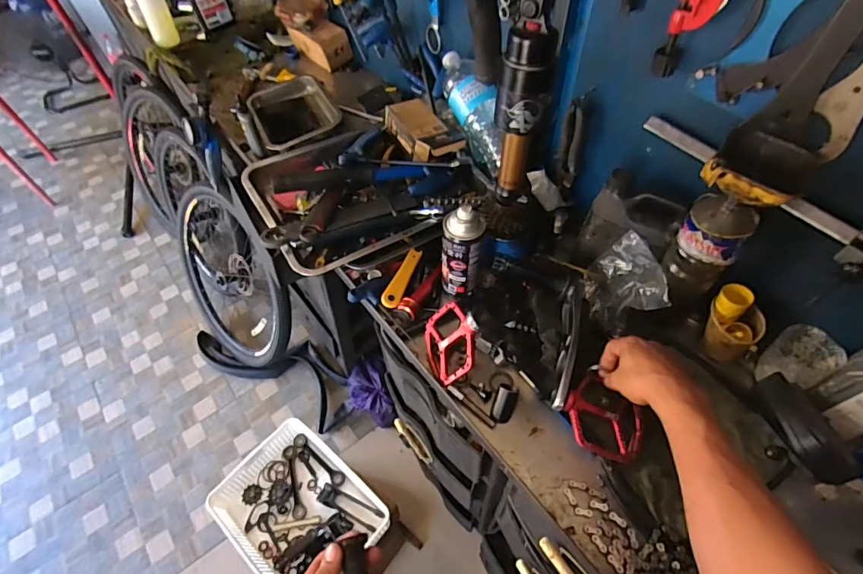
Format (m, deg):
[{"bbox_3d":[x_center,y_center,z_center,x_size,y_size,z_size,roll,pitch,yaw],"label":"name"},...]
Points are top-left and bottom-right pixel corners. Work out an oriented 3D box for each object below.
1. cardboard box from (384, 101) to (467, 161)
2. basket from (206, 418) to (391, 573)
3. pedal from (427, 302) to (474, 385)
[{"bbox_3d":[-0.019,-0.297,0.845,0.073,0.062,0.174,-29,58,-18],"label":"cardboard box"},{"bbox_3d":[-0.283,0.481,0.958,0.327,0.072,0.263,33,61,23],"label":"basket"},{"bbox_3d":[0.027,0.077,0.664,0.020,0.108,0.114,11,42,-35],"label":"pedal"}]

